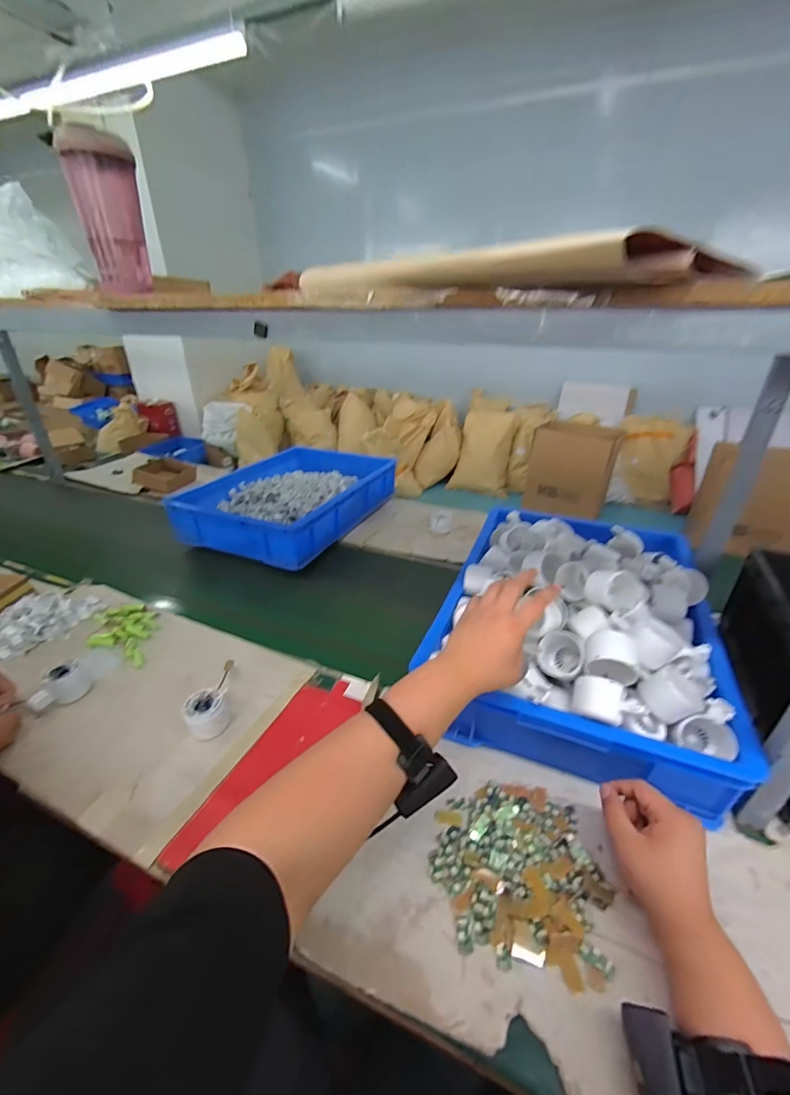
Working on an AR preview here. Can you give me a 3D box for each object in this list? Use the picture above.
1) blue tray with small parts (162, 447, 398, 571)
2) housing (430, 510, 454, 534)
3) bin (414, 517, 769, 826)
[{"bbox_3d":[-0.297,-0.155,1.281,0.420,0.121,0.612,14,32,22],"label":"blue tray with small parts"},{"bbox_3d":[0.132,-0.075,1.208,0.060,0.039,0.079,5,30,9],"label":"housing"},{"bbox_3d":[0.316,0.092,0.745,0.405,0.200,0.567,12,32,19],"label":"bin"}]

